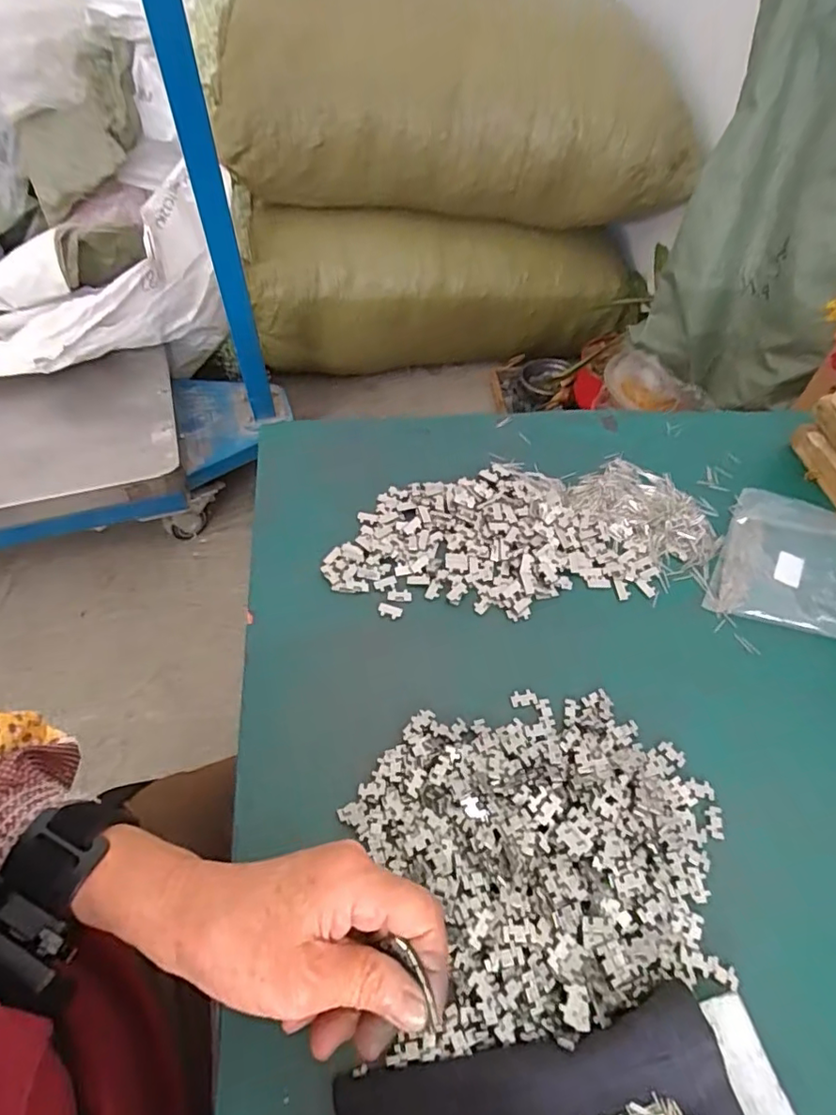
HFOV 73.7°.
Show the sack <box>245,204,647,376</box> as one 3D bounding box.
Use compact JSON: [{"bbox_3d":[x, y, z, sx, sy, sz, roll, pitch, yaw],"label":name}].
[{"bbox_3d":[0.061,-0.746,1.553,0.993,0.383,0.339,-2,55,-5],"label":"sack"}]

